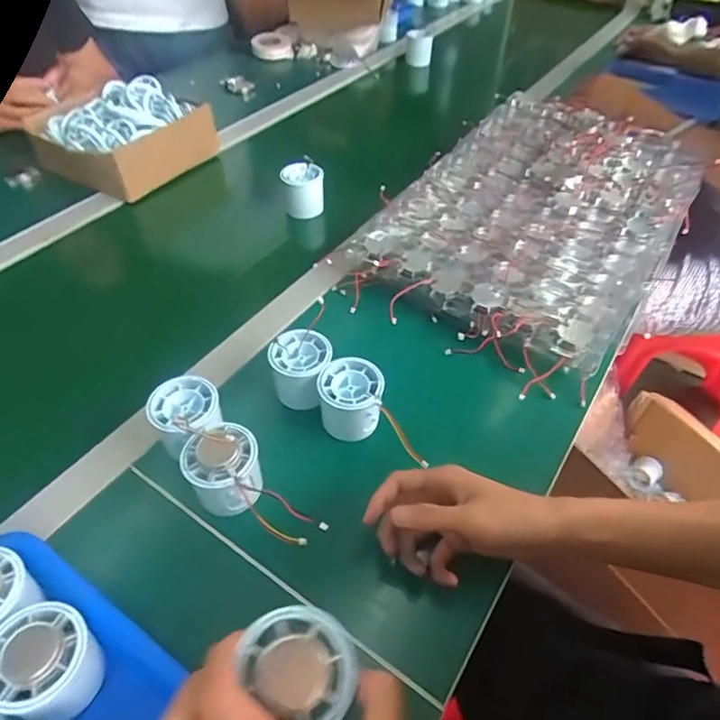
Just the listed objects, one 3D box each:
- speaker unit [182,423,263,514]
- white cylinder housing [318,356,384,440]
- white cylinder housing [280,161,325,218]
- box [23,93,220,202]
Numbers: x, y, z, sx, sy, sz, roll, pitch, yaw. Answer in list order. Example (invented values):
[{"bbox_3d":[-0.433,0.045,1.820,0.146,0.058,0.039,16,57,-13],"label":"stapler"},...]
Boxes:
[{"bbox_3d":[-0.106,0.087,0.403,0.053,0.061,0.058,1,47,-1],"label":"speaker unit"},{"bbox_3d":[-0.008,0.036,0.453,0.056,0.052,0.058,9,47,6],"label":"white cylinder housing"},{"bbox_3d":[-0.075,-0.229,0.691,0.054,0.060,0.052,-3,47,-4],"label":"white cylinder housing"},{"bbox_3d":[-0.339,-0.316,0.757,0.169,0.078,0.199,28,52,22],"label":"box"}]

